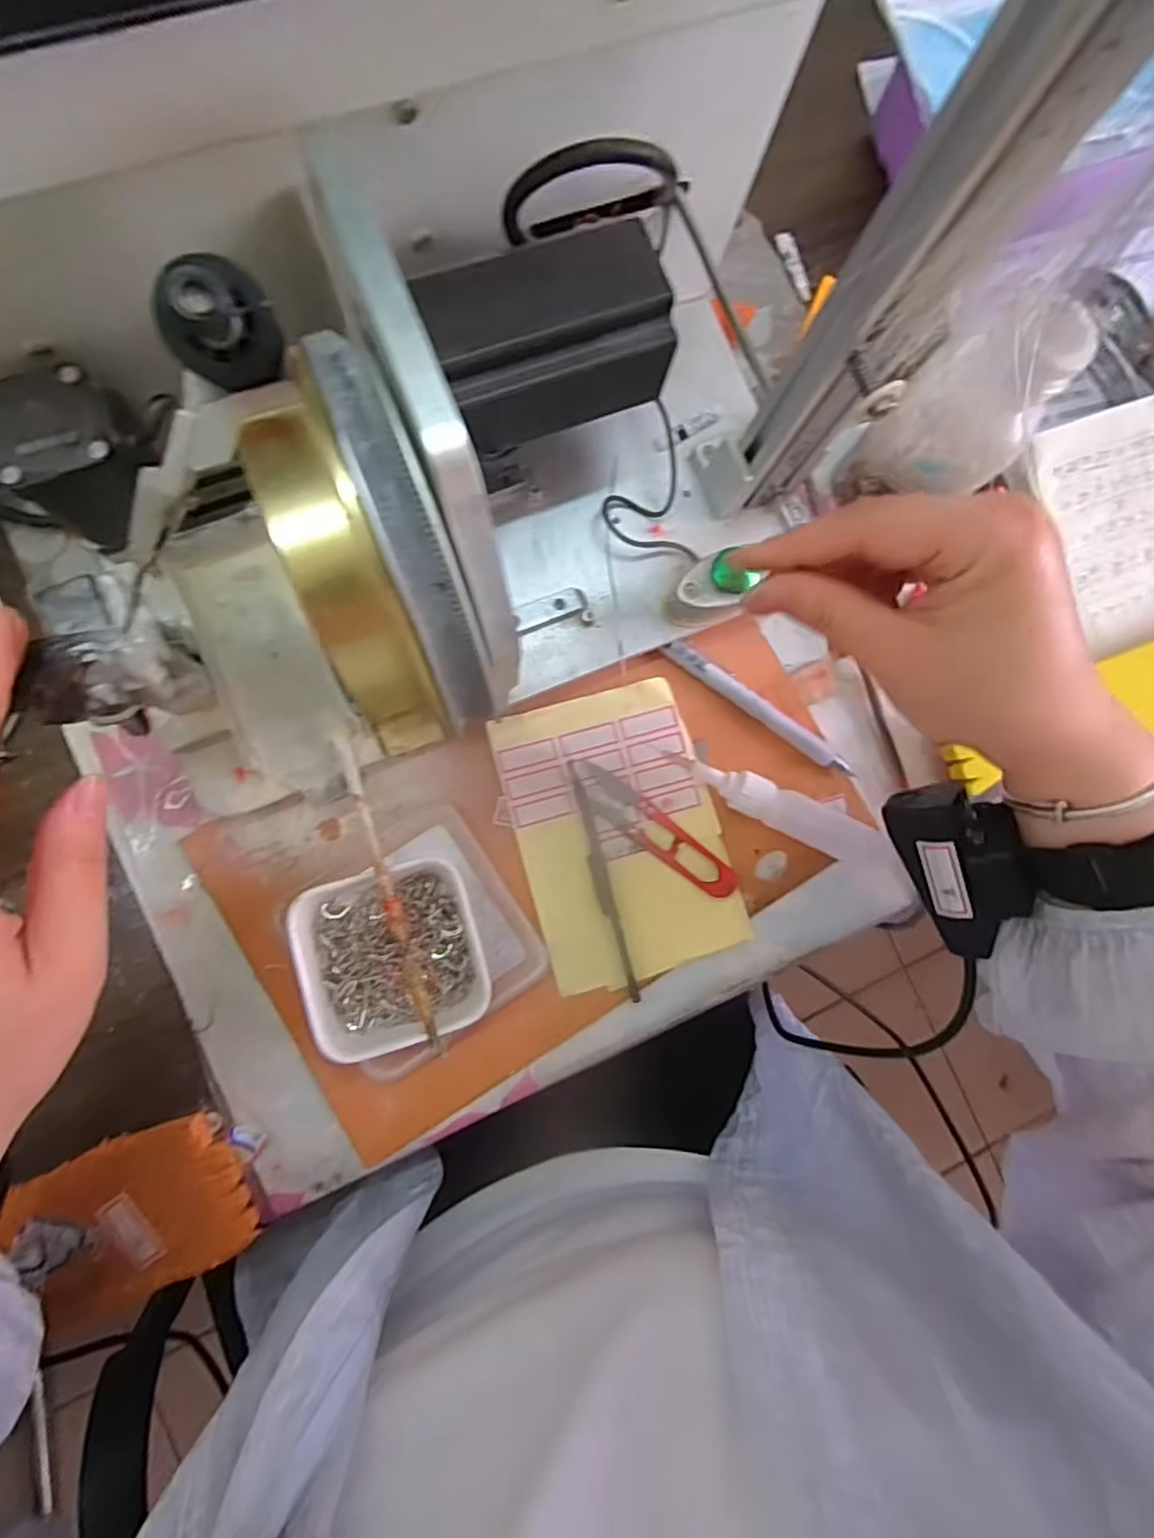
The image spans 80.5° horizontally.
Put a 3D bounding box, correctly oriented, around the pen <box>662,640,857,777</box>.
[{"bbox_3d":[0.100,-0.034,0.377,0.122,0.010,0.011,35,81,-3],"label":"pen"}]

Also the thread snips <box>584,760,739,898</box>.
[{"bbox_3d":[0.043,0.034,0.364,0.100,0.009,0.021,38,81,-3],"label":"thread snips"}]

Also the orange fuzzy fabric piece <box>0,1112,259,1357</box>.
[{"bbox_3d":[-0.206,0.210,0.319,0.093,0.020,0.071,-24,88,-9],"label":"orange fuzzy fabric piece"}]

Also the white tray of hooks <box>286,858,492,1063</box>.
[{"bbox_3d":[-0.089,0.090,0.333,0.083,0.034,0.083,-15,88,-8],"label":"white tray of hooks"}]

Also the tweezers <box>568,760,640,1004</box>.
[{"bbox_3d":[0.013,0.059,0.357,0.009,0.010,0.126,-13,87,-8],"label":"tweezers"}]

